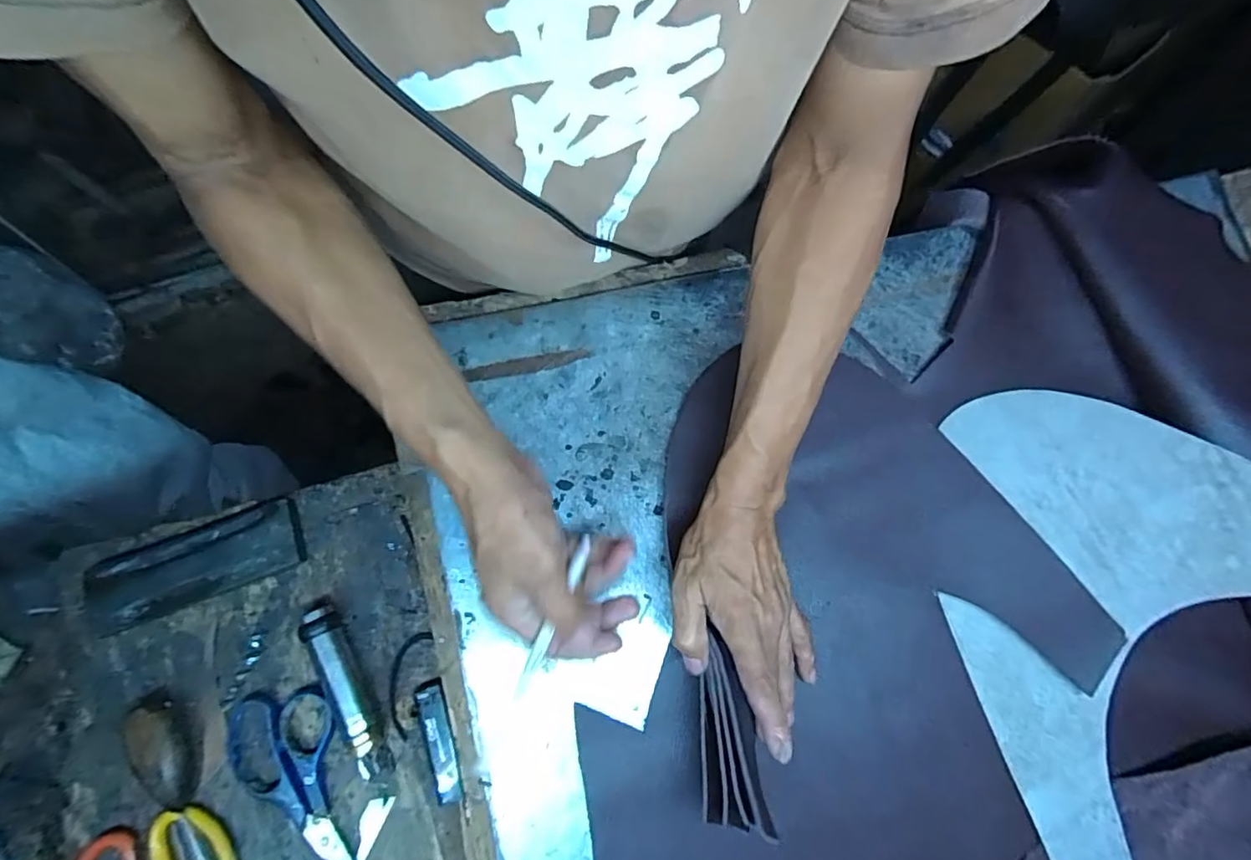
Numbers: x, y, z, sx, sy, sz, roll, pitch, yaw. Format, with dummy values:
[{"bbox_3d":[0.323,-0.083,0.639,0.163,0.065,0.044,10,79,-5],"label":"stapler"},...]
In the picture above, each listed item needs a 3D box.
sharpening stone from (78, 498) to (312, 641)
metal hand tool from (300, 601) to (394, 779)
[{"bbox_3d":[-0.326,0.103,0.431,0.160,0.019,0.054,-19,75,-8],"label":"sharpening stone"},{"bbox_3d":[-0.200,0.187,0.406,0.022,0.026,0.127,-25,76,-10],"label":"metal hand tool"}]

